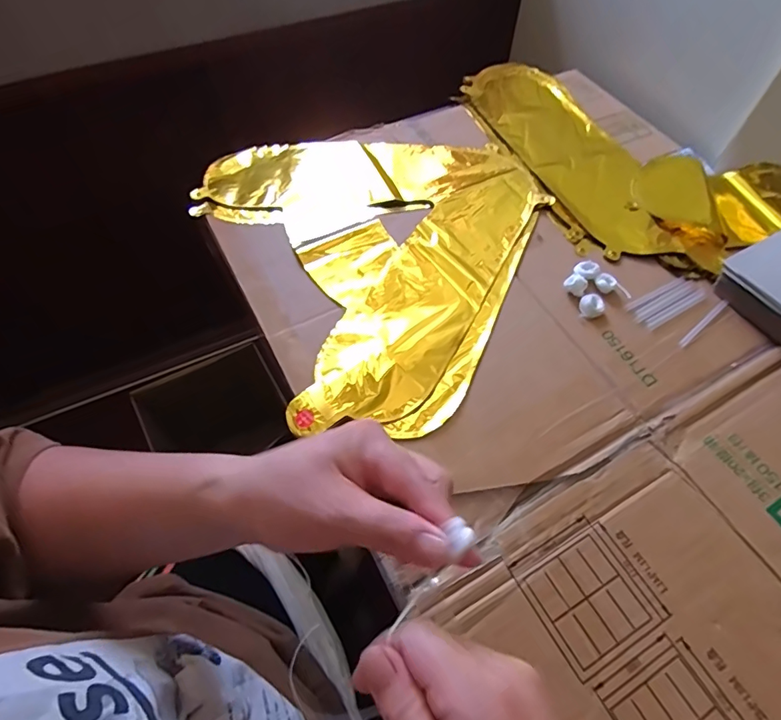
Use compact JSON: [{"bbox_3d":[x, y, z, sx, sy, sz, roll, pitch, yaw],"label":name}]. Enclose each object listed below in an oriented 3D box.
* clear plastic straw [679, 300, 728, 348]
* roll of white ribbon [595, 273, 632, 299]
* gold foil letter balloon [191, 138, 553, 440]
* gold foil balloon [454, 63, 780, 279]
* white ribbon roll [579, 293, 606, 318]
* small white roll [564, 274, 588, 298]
[{"bbox_3d":[0.301,-0.036,0.465,0.081,0.004,0.007,-36,66,-20],"label":"clear plastic straw"},{"bbox_3d":[0.215,-0.070,0.475,0.015,0.013,0.035,-22,62,-14],"label":"roll of white ribbon"},{"bbox_3d":[0.007,-0.132,0.506,0.339,0.013,0.395,-24,62,-15],"label":"gold foil letter balloon"},{"bbox_3d":[0.275,-0.266,0.607,0.258,0.040,0.426,-19,61,-12],"label":"gold foil balloon"},{"bbox_3d":[0.193,-0.052,0.466,0.022,0.012,0.023,1,59,-1],"label":"white ribbon roll"},{"bbox_3d":[0.181,-0.073,0.474,0.020,0.014,0.018,29,63,15],"label":"small white roll"}]

